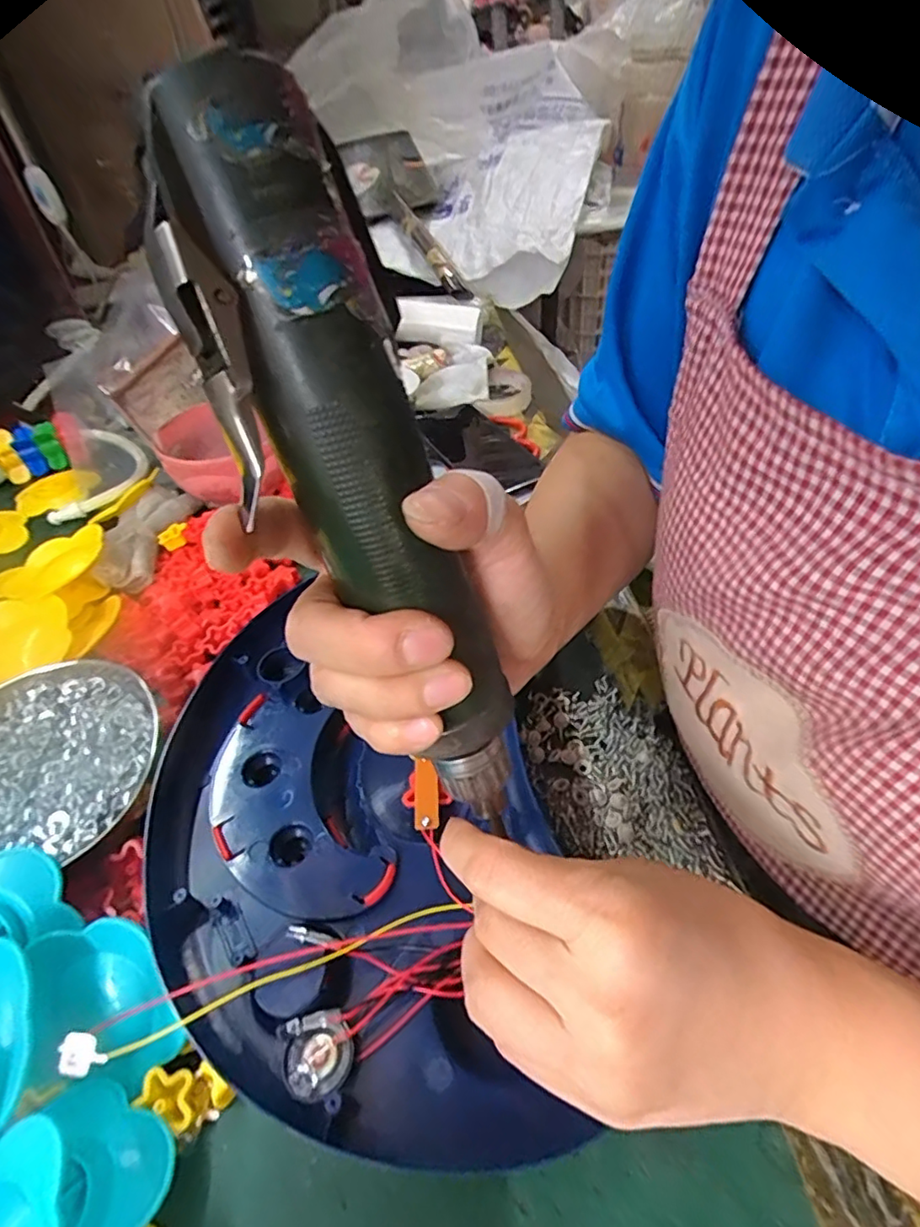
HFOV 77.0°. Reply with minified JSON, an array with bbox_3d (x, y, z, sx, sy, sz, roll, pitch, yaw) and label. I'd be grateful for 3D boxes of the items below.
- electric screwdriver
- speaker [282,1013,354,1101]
[{"bbox_3d":[-0.027,-0.028,0.166,0.042,0.200,0.035,-36,24,-31],"label":"electric screwdriver"},{"bbox_3d":[-0.055,0.172,0.224,0.027,0.005,0.024,-36,52,-26],"label":"speaker"}]

